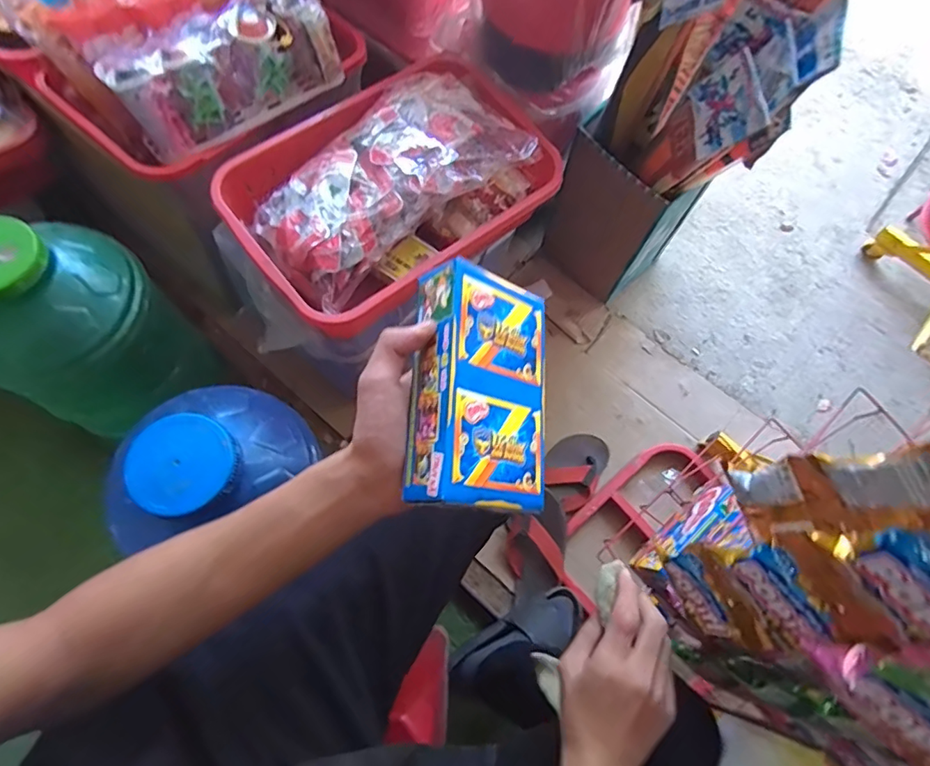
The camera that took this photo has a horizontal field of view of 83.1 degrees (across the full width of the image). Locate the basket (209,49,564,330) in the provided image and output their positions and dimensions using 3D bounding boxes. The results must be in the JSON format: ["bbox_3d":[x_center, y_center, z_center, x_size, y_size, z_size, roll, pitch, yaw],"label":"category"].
[{"bbox_3d":[-0.098,-0.311,0.781,0.480,0.130,0.306,-39,77,-12],"label":"basket"}]

